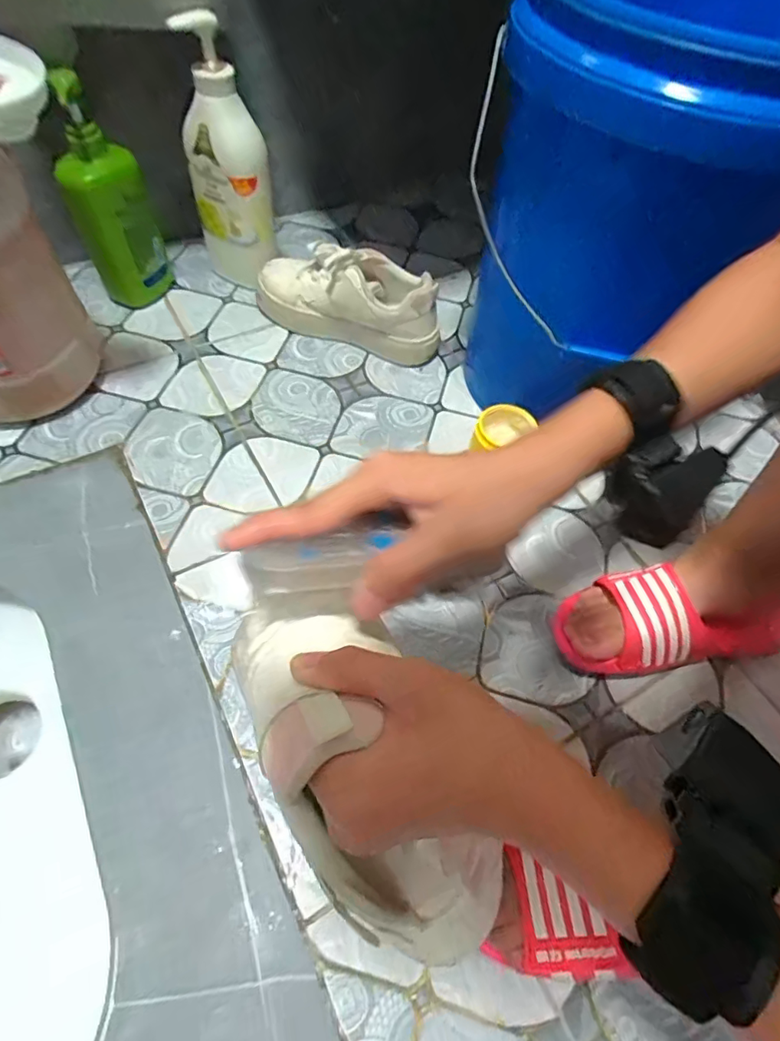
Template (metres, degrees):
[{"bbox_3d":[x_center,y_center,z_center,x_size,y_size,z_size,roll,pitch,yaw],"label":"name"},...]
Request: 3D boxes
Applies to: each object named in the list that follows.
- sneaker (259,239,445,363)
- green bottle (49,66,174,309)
[{"bbox_3d":[-0.052,-0.293,0.662,0.242,0.110,0.085,15,58,5],"label":"sneaker"},{"bbox_3d":[-0.336,-0.388,0.617,0.095,0.243,0.122,-23,62,-18],"label":"green bottle"}]

